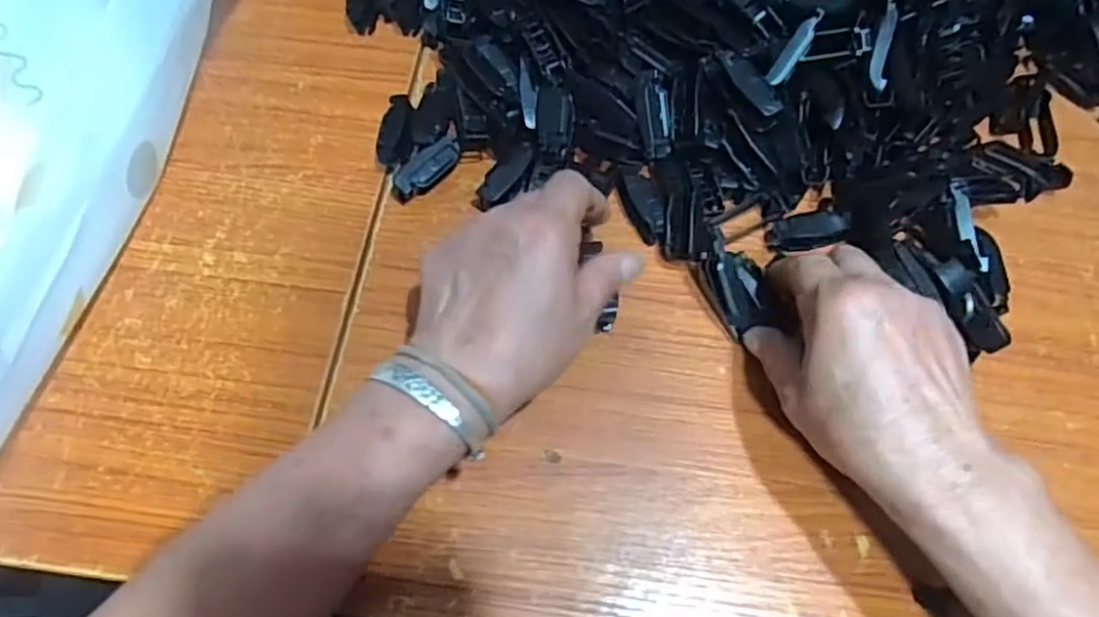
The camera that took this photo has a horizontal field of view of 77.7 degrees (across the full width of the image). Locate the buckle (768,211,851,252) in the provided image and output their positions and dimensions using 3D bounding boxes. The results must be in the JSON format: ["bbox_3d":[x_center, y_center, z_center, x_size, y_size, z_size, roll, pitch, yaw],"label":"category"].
[{"bbox_3d":[0.152,-0.047,0.401,0.045,0.011,0.018,-10,66,8],"label":"buckle"}]

